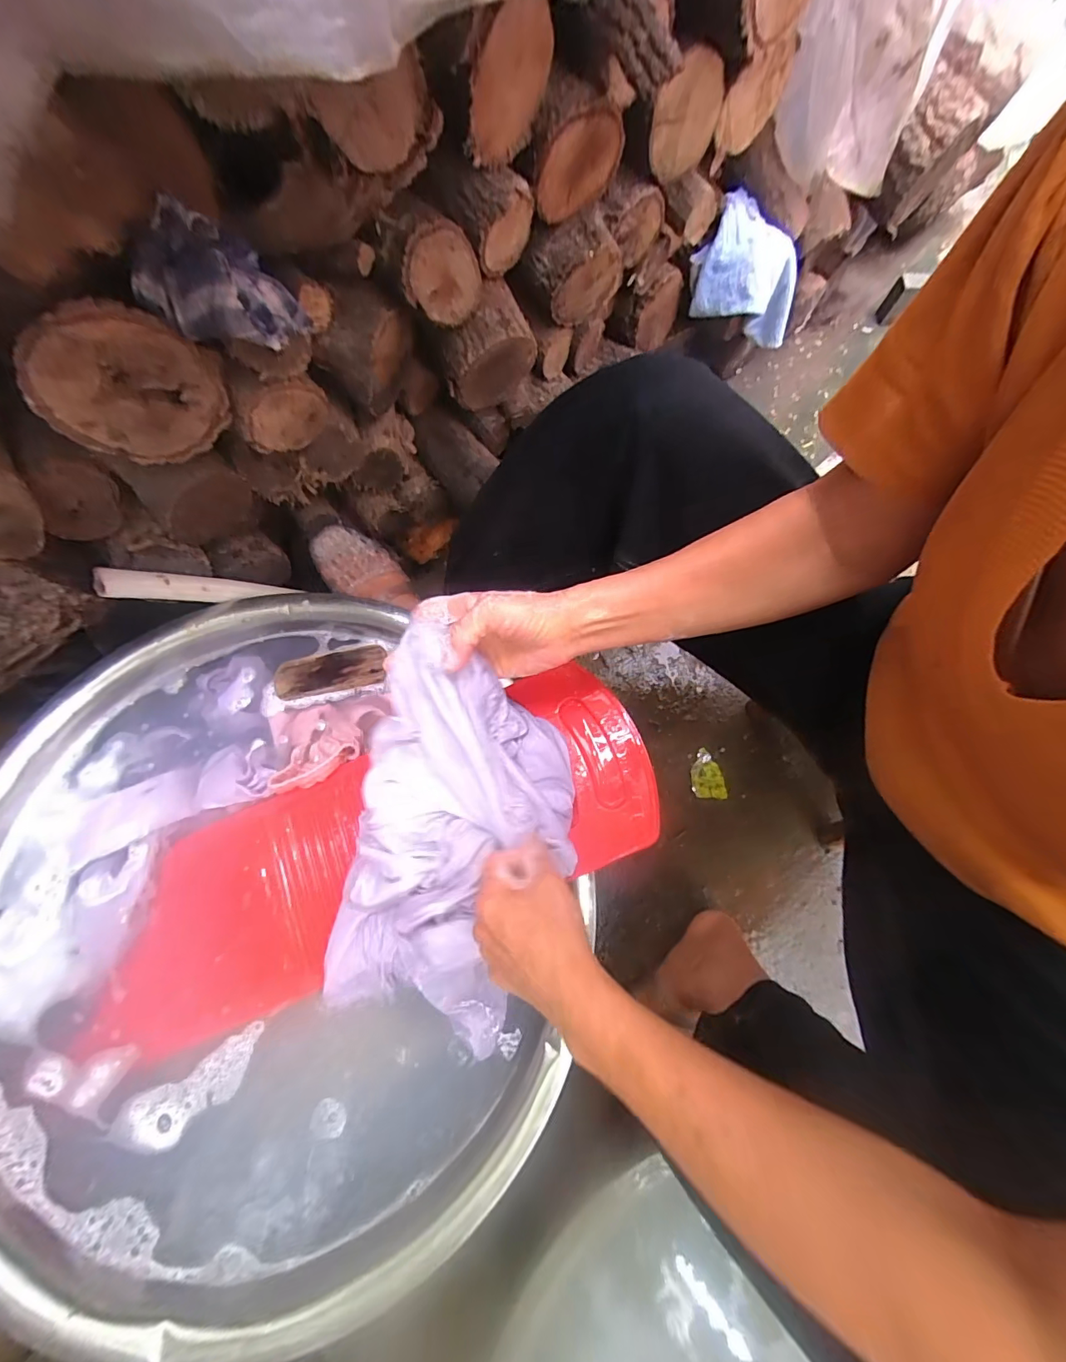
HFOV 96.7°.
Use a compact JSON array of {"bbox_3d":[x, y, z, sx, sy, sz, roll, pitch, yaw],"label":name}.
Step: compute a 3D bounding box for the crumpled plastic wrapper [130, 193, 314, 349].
[{"bbox_3d":[-0.256,-0.319,0.381,0.104,0.064,0.065,24,71,6],"label":"crumpled plastic wrapper"}]

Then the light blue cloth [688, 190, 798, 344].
[{"bbox_3d":[0.324,-0.598,0.718,0.169,0.149,0.102,23,71,6],"label":"light blue cloth"}]

